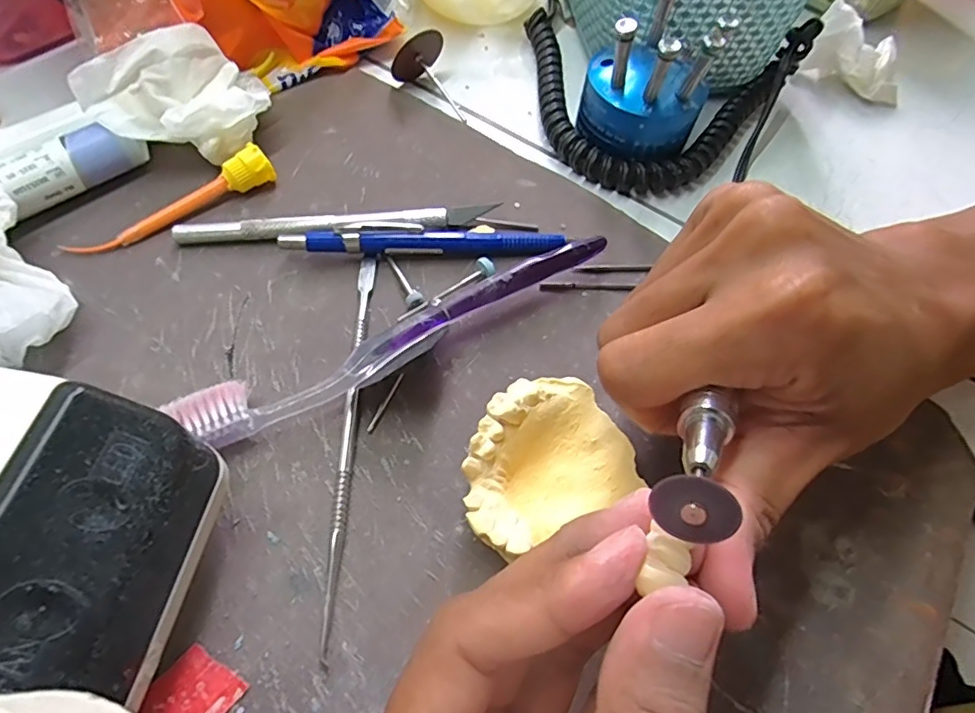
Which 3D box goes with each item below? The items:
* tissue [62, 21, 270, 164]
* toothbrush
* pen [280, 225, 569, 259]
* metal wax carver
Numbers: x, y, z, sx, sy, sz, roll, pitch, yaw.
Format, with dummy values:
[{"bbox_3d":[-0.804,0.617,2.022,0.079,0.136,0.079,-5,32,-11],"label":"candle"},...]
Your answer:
[{"bbox_3d":[-0.140,-0.116,0.254,0.071,0.038,0.053,-20,63,-15],"label":"tissue"},{"bbox_3d":[-0.029,-0.011,0.213,0.168,0.019,0.022,-29,66,-19],"label":"toothbrush"},{"bbox_3d":[-0.026,-0.049,0.240,0.117,0.013,0.010,-2,60,-5],"label":"pen"},{"bbox_3d":[-0.050,0.023,0.199,0.006,0.005,0.153,1,60,-3],"label":"metal wax carver"}]

